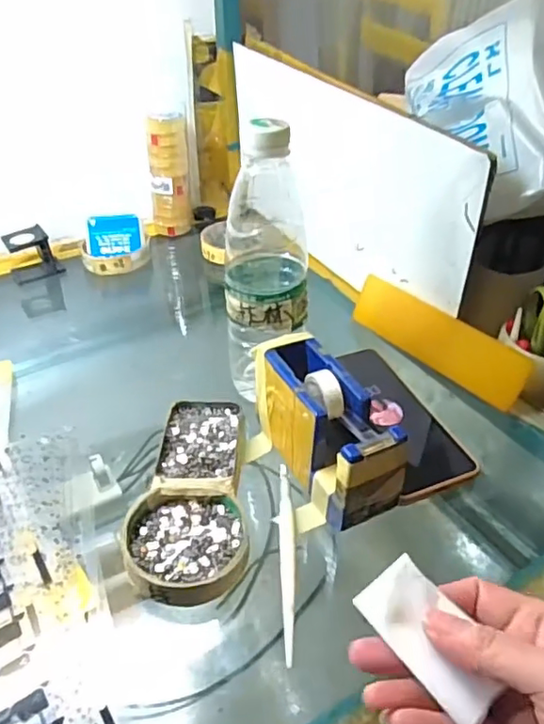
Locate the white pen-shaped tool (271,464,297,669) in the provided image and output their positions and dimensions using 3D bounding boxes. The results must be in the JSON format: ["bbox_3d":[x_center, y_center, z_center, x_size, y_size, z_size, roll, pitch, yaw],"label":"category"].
[{"bbox_3d":[0.010,0.125,0.383,0.012,0.010,0.145,-1,38,-2],"label":"white pen-shaped tool"}]

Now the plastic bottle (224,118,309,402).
[{"bbox_3d":[-0.002,-0.070,0.447,0.060,0.214,0.059,0,38,0],"label":"plastic bottle"}]

